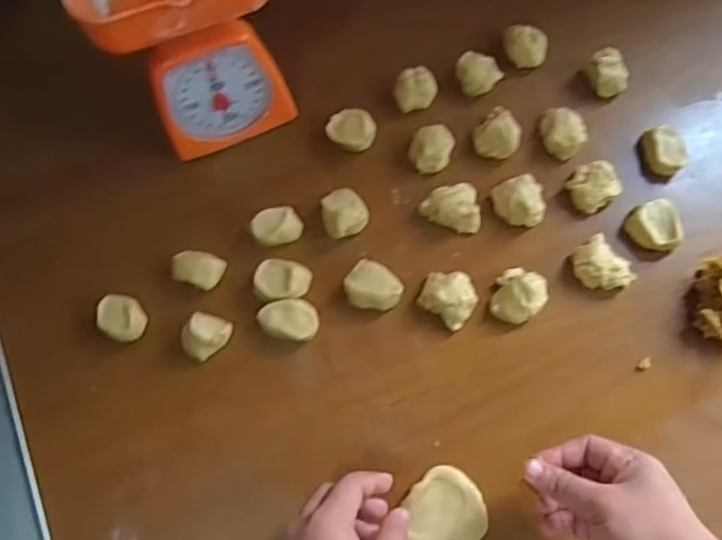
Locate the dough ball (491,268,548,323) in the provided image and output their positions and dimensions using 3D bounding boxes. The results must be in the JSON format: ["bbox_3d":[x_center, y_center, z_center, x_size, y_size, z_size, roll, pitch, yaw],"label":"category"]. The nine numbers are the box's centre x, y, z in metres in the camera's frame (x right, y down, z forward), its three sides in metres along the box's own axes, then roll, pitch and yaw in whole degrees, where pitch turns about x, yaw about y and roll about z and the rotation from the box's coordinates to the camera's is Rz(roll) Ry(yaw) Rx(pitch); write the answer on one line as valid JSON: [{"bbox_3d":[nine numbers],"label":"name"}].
[{"bbox_3d":[0.138,0.021,0.540,0.043,0.023,0.048,15,73,7],"label":"dough ball"}]

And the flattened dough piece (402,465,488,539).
[{"bbox_3d":[0.064,0.195,0.494,0.071,0.007,0.060,-42,75,-11],"label":"flattened dough piece"}]

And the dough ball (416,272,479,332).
[{"bbox_3d":[0.077,0.021,0.543,0.045,0.023,0.043,-1,72,2],"label":"dough ball"}]

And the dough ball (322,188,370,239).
[{"bbox_3d":[-0.015,-0.055,0.571,0.042,0.024,0.044,-1,72,2],"label":"dough ball"}]

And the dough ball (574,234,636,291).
[{"bbox_3d":[0.211,-0.002,0.544,0.041,0.020,0.050,-43,76,-11],"label":"dough ball"}]

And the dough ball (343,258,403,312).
[{"bbox_3d":[0.011,0.016,0.549,0.048,0.020,0.041,32,76,11],"label":"dough ball"}]

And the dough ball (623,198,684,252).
[{"bbox_3d":[0.259,-0.038,0.555,0.040,0.025,0.044,-1,72,2],"label":"dough ball"}]

